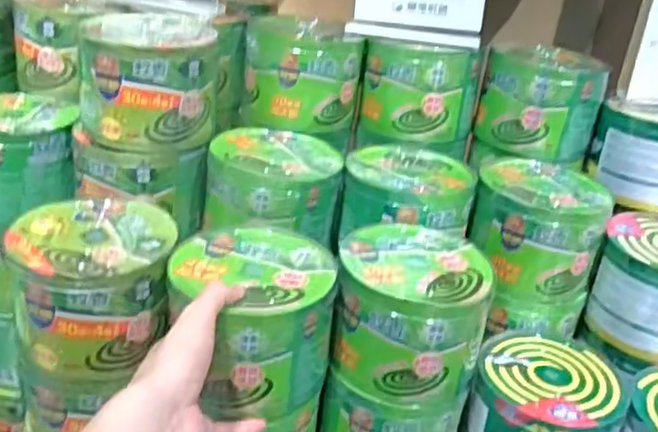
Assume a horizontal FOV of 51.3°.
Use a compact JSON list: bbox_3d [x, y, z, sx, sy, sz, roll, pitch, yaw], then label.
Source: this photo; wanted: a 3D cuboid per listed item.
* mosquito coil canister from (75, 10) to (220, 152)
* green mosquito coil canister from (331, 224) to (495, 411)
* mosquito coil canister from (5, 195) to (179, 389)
[{"bbox_3d":[-0.185,-0.144,0.701,0.129,0.107,0.158,-2,27,-16],"label":"mosquito coil canister"},{"bbox_3d":[0.069,0.088,0.608,0.134,0.117,0.112,11,26,11],"label":"green mosquito coil canister"},{"bbox_3d":[-0.200,0.059,0.585,0.130,0.106,0.125,1,26,-12],"label":"mosquito coil canister"}]

